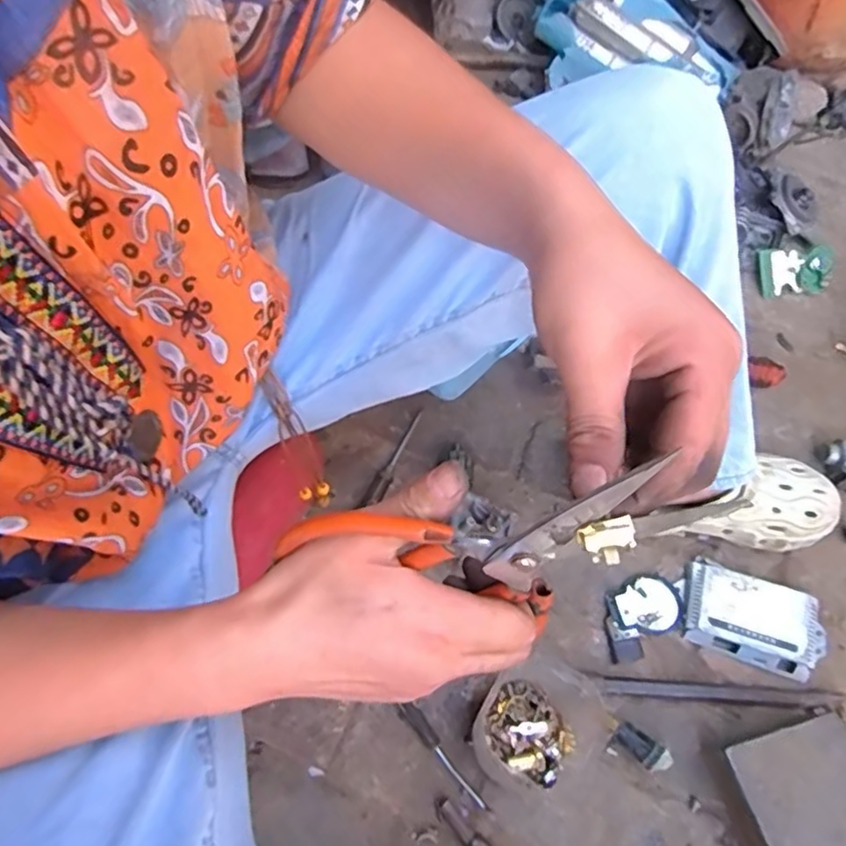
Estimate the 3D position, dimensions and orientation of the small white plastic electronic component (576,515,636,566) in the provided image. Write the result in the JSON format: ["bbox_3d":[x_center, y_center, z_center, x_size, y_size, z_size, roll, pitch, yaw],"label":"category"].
[{"bbox_3d":[0.068,0.044,0.230,0.020,0.008,0.015,-9,60,-4],"label":"small white plastic electronic component"}]

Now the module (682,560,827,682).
[{"bbox_3d":[0.361,0.215,0.682,0.143,0.022,0.091,19,62,11],"label":"module"}]

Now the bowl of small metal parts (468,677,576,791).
[{"bbox_3d":[0.097,0.311,0.623,0.091,0.053,0.090,0,60,1],"label":"bowl of small metal parts"}]

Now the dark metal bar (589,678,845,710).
[{"bbox_3d":[0.304,0.281,0.653,0.253,0.008,0.018,3,60,2],"label":"dark metal bar"}]

